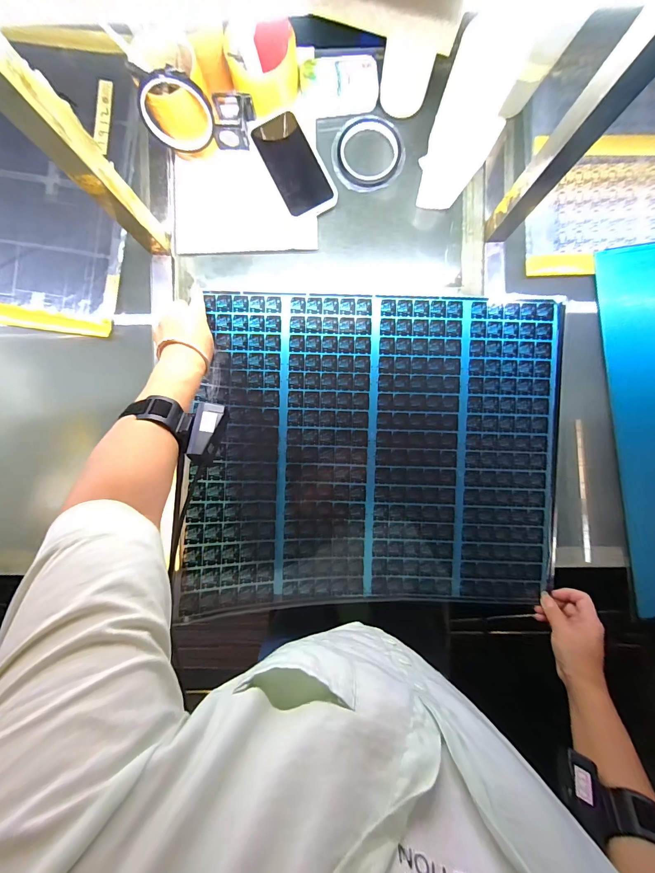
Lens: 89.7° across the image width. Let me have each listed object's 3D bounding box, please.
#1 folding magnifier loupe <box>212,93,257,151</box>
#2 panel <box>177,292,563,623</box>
[{"bbox_3d":[-0.134,-0.461,0.477,0.058,0.033,0.062,1,92,0],"label":"folding magnifier loupe"},{"bbox_3d":[0.079,0.019,0.465,0.524,0.085,0.455,3,92,0],"label":"panel"}]

